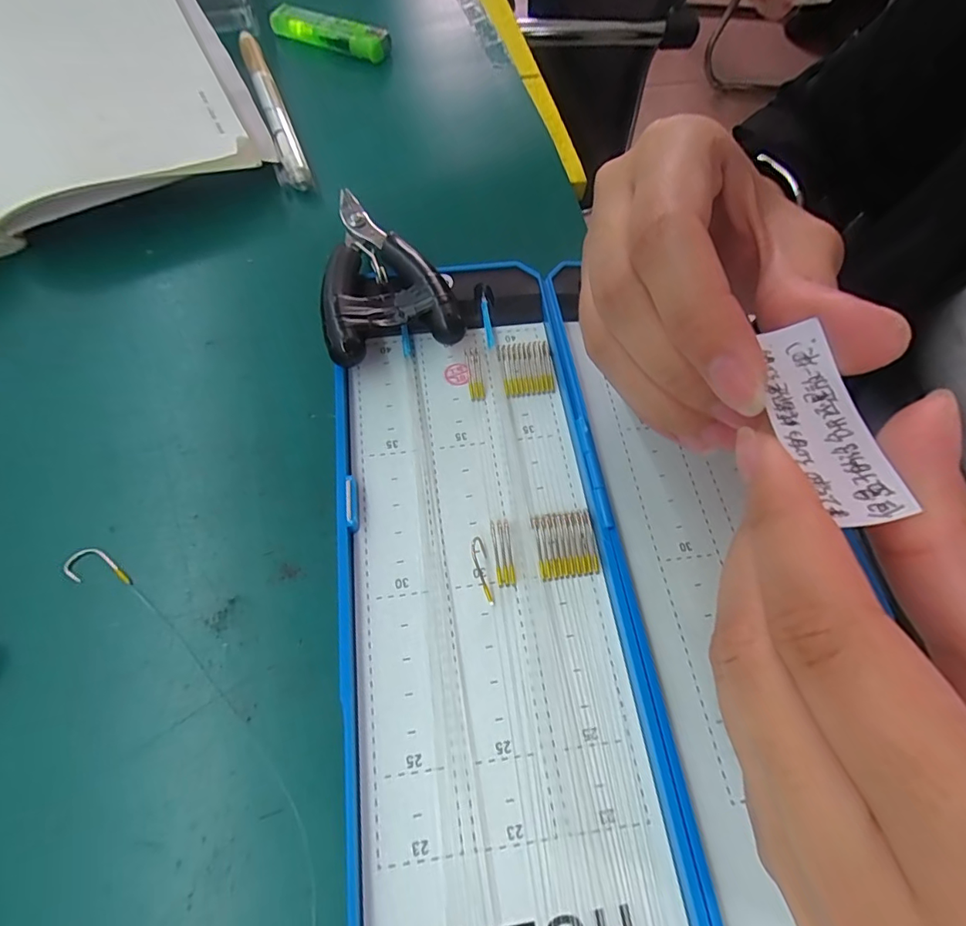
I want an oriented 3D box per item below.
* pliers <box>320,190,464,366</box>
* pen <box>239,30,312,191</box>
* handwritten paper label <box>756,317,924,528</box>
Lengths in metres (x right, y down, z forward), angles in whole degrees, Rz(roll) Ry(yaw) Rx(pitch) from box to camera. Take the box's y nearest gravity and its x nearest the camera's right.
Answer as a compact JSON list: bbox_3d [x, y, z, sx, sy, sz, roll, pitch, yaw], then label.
[{"bbox_3d":[-0.042,-0.079,0.210,0.052,0.021,0.088,-12,66,-12],"label":"pliers"},{"bbox_3d":[-0.114,-0.191,0.269,0.015,0.014,0.136,-17,67,-15],"label":"pen"},{"bbox_3d":[0.069,-0.009,0.104,0.017,0.006,0.044,-4,64,-5],"label":"handwritten paper label"}]

